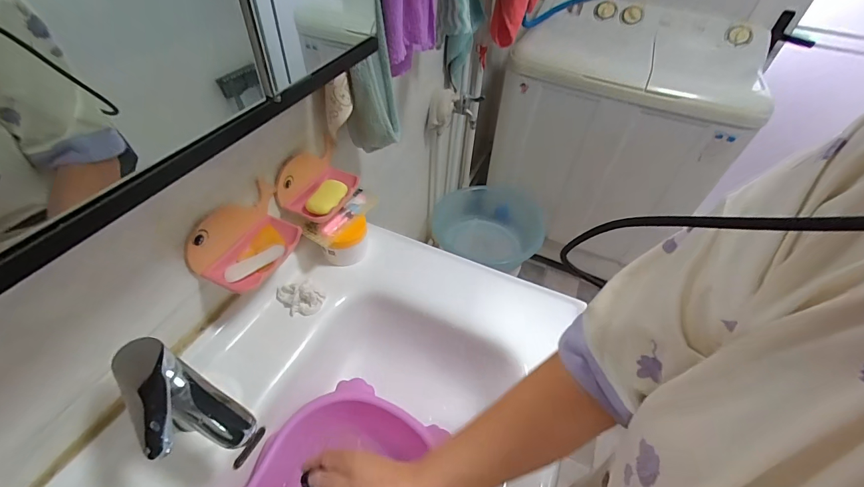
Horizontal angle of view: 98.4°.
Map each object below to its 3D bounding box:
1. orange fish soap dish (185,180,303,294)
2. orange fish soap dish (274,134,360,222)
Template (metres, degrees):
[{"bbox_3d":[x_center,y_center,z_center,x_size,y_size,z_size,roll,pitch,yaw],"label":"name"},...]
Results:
[{"bbox_3d":[-0.239,-0.011,0.505,0.086,0.070,0.148,16,48,10],"label":"orange fish soap dish"},{"bbox_3d":[-0.176,-0.104,0.603,0.082,0.069,0.135,18,48,12],"label":"orange fish soap dish"}]

